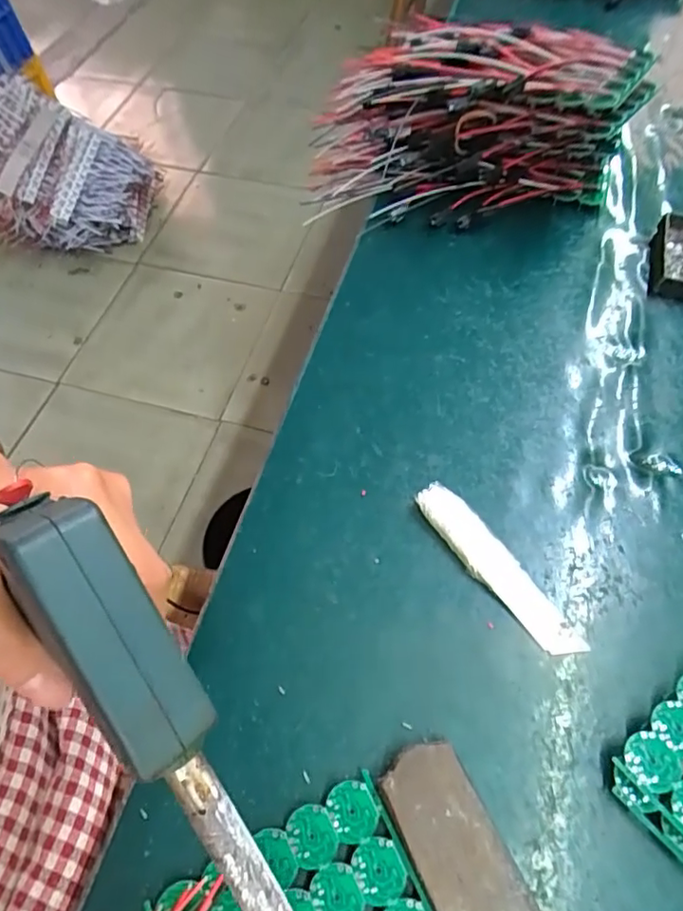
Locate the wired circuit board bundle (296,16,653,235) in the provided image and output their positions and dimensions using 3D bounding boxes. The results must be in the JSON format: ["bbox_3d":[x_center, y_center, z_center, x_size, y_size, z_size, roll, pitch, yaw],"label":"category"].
[{"bbox_3d":[0.088,-0.235,0.390,0.221,0.084,0.109,-1,61,0],"label":"wired circuit board bundle"}]

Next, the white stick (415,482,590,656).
[{"bbox_3d":[0.077,0.056,0.277,0.022,0.009,0.102,-31,65,-15],"label":"white stick"}]

